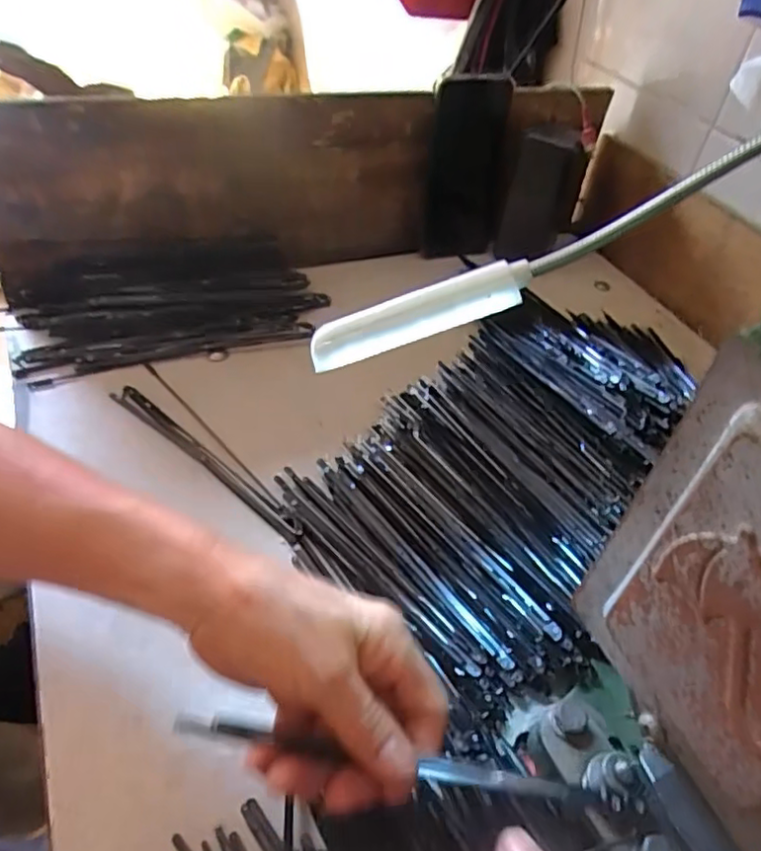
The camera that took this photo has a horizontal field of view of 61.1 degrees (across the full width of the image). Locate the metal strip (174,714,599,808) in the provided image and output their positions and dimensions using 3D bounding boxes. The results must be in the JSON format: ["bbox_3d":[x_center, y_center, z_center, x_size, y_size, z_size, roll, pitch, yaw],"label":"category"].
[{"bbox_3d":[-0.001,0.134,0.261,0.170,0.007,0.010,6,44,10],"label":"metal strip"}]

